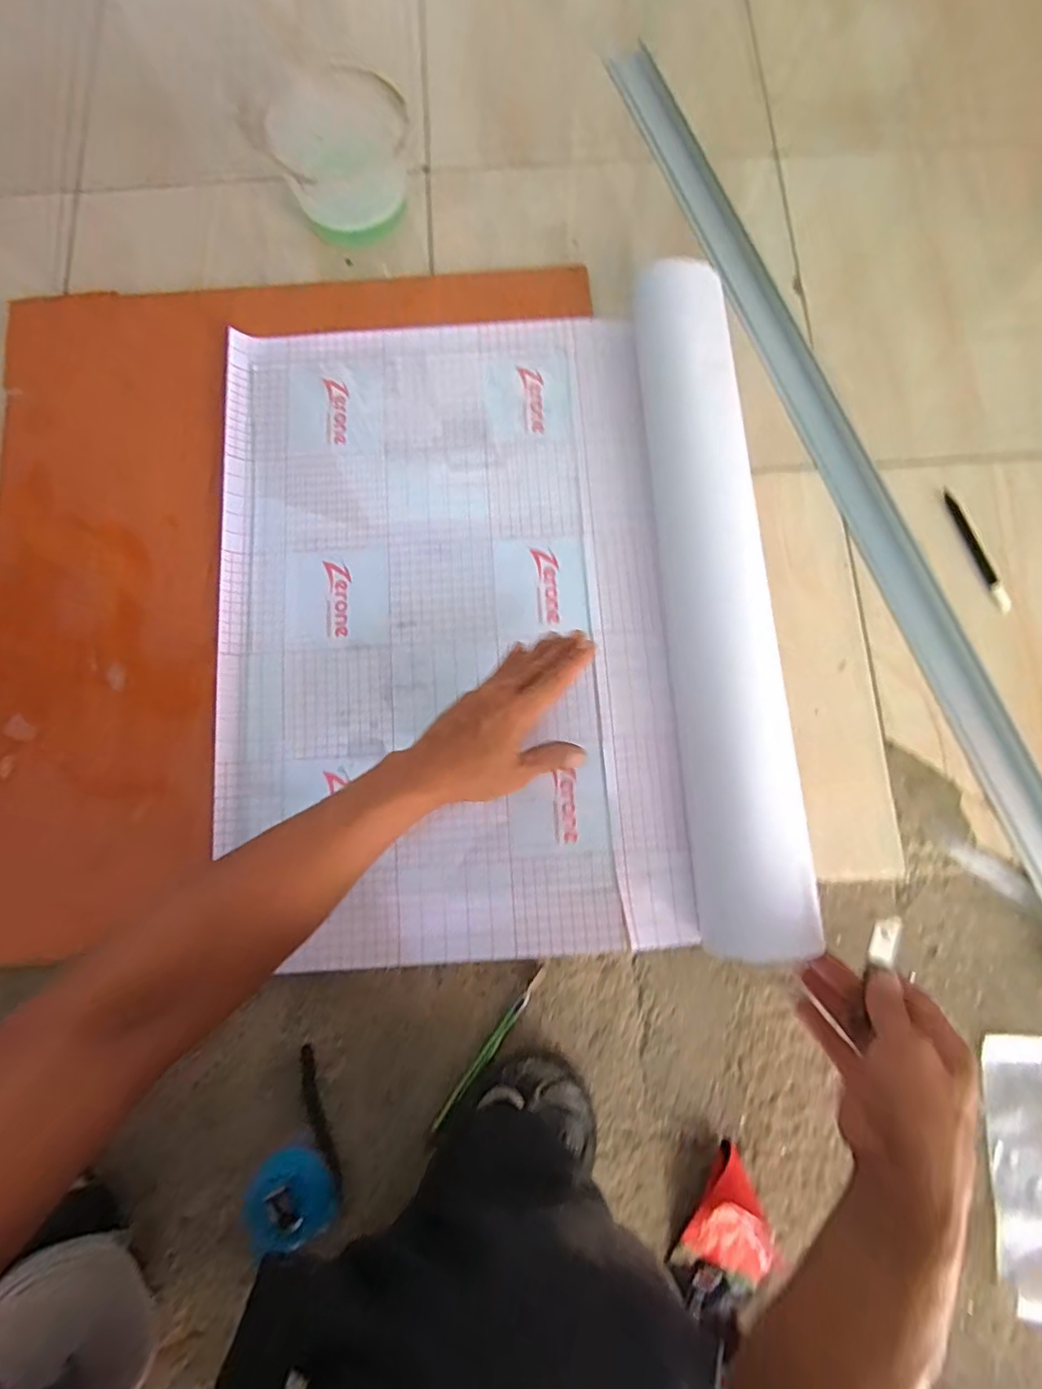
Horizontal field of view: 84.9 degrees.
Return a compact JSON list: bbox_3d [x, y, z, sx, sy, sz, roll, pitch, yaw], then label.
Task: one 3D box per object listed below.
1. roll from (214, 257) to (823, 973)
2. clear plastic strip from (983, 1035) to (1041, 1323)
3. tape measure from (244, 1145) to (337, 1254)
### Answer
[{"bbox_3d":[-0.031,-0.089,0.512,0.488,0.069,0.620,-4,78,-1],"label":"roll"},{"bbox_3d":[0.420,0.390,0.469,0.054,0.026,0.195,3,78,0],"label":"clear plastic strip"},{"bbox_3d":[-0.185,0.408,0.462,0.071,0.035,0.063,43,81,8],"label":"tape measure"}]

